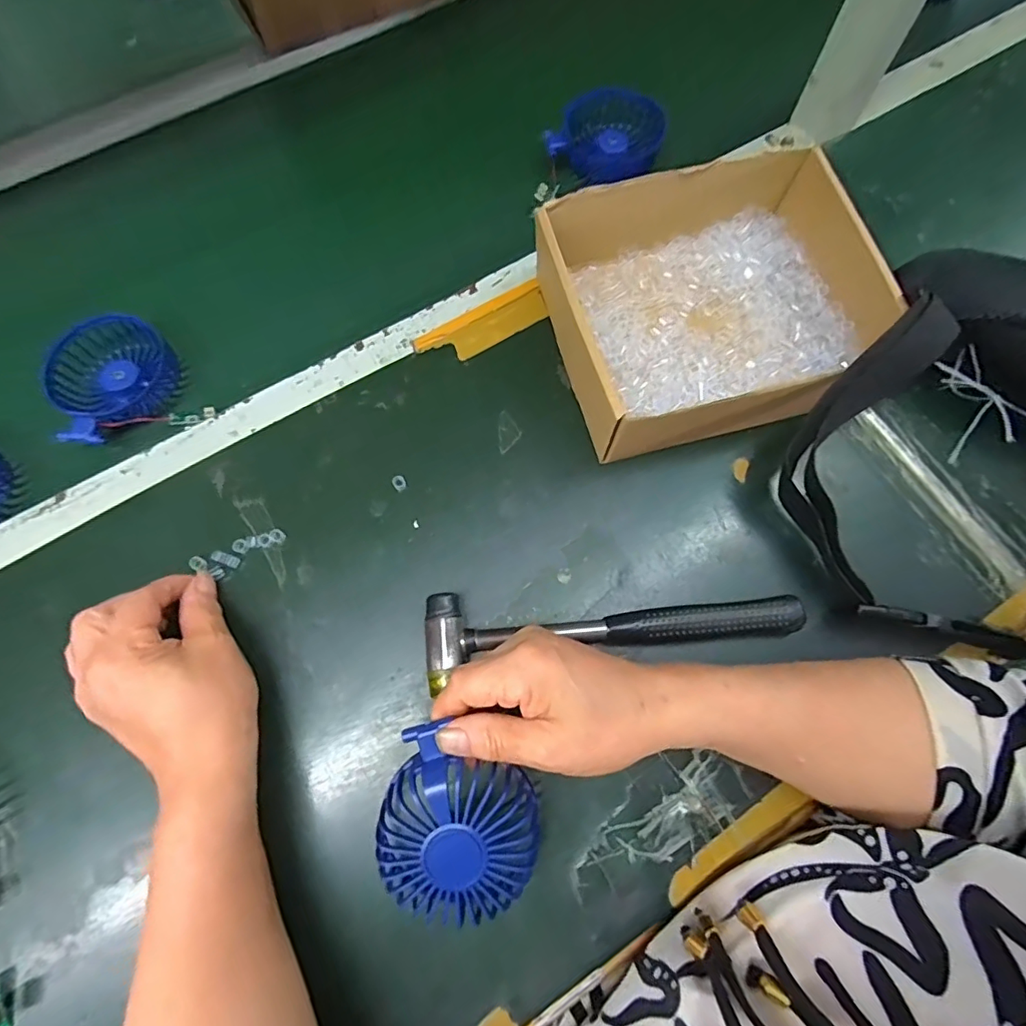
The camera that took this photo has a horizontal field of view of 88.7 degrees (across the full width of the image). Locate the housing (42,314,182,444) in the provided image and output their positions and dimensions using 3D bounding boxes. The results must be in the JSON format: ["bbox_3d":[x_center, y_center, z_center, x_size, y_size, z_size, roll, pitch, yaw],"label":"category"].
[{"bbox_3d":[-0.314,-0.106,0.409,0.085,0.029,0.097,35,76,11],"label":"housing"}]

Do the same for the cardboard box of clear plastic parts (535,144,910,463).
[{"bbox_3d":[0.134,-0.148,0.373,0.207,0.071,0.180,-17,73,-5],"label":"cardboard box of clear plastic parts"}]

